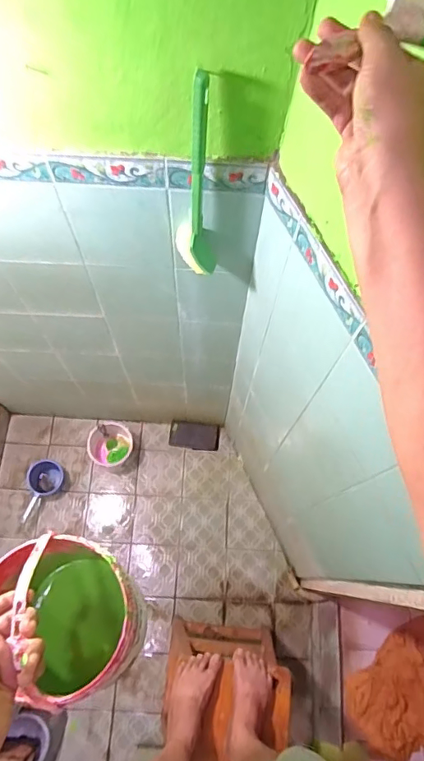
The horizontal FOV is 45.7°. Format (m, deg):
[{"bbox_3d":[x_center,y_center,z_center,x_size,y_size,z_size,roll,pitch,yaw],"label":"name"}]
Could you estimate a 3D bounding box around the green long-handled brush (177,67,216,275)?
[{"bbox_3d":[-0.027,-0.314,0.848,0.069,0.400,0.064,-18,71,-8],"label":"green long-handled brush"}]

